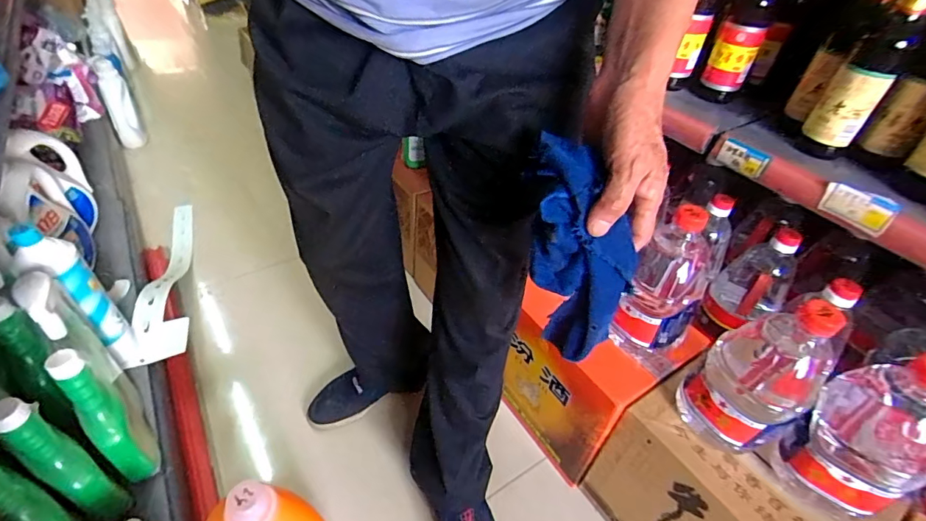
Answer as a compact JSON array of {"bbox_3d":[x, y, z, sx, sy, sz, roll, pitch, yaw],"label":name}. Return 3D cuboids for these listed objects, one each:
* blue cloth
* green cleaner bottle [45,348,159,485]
[{"bbox_3d":[0.097,0.000,0.391,0.058,0.202,0.081,-17,19,-25],"label":"blue cloth"},{"bbox_3d":[-0.460,0.202,0.584,0.094,0.203,0.049,34,48,27],"label":"green cleaner bottle"}]

